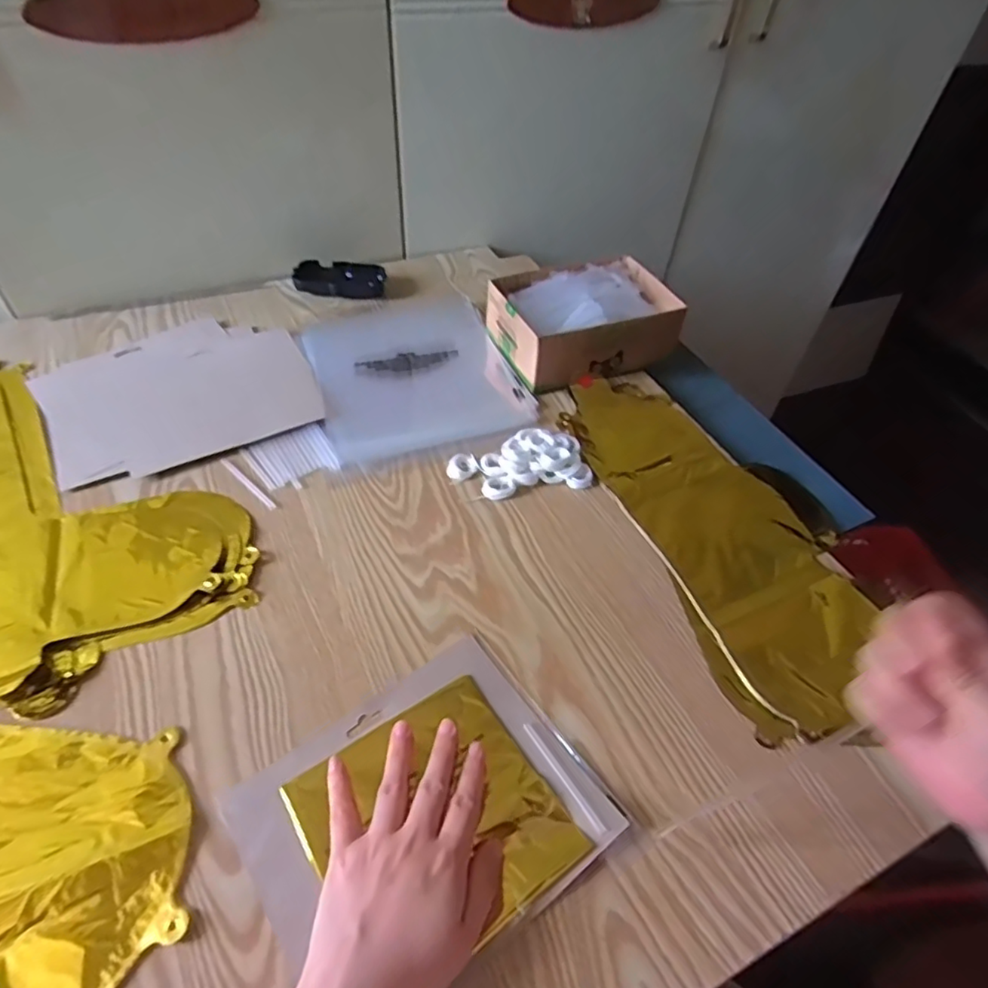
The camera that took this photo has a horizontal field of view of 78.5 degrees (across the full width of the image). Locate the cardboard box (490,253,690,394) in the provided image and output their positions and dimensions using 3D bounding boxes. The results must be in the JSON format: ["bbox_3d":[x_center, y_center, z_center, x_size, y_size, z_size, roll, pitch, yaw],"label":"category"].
[{"bbox_3d":[0.098,-0.191,0.665,0.186,0.072,0.135,-16,52,-18],"label":"cardboard box"}]

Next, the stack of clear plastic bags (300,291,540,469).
[{"bbox_3d":[-0.090,-0.141,0.656,0.203,0.007,0.247,-14,51,-16],"label":"stack of clear plastic bags"}]

